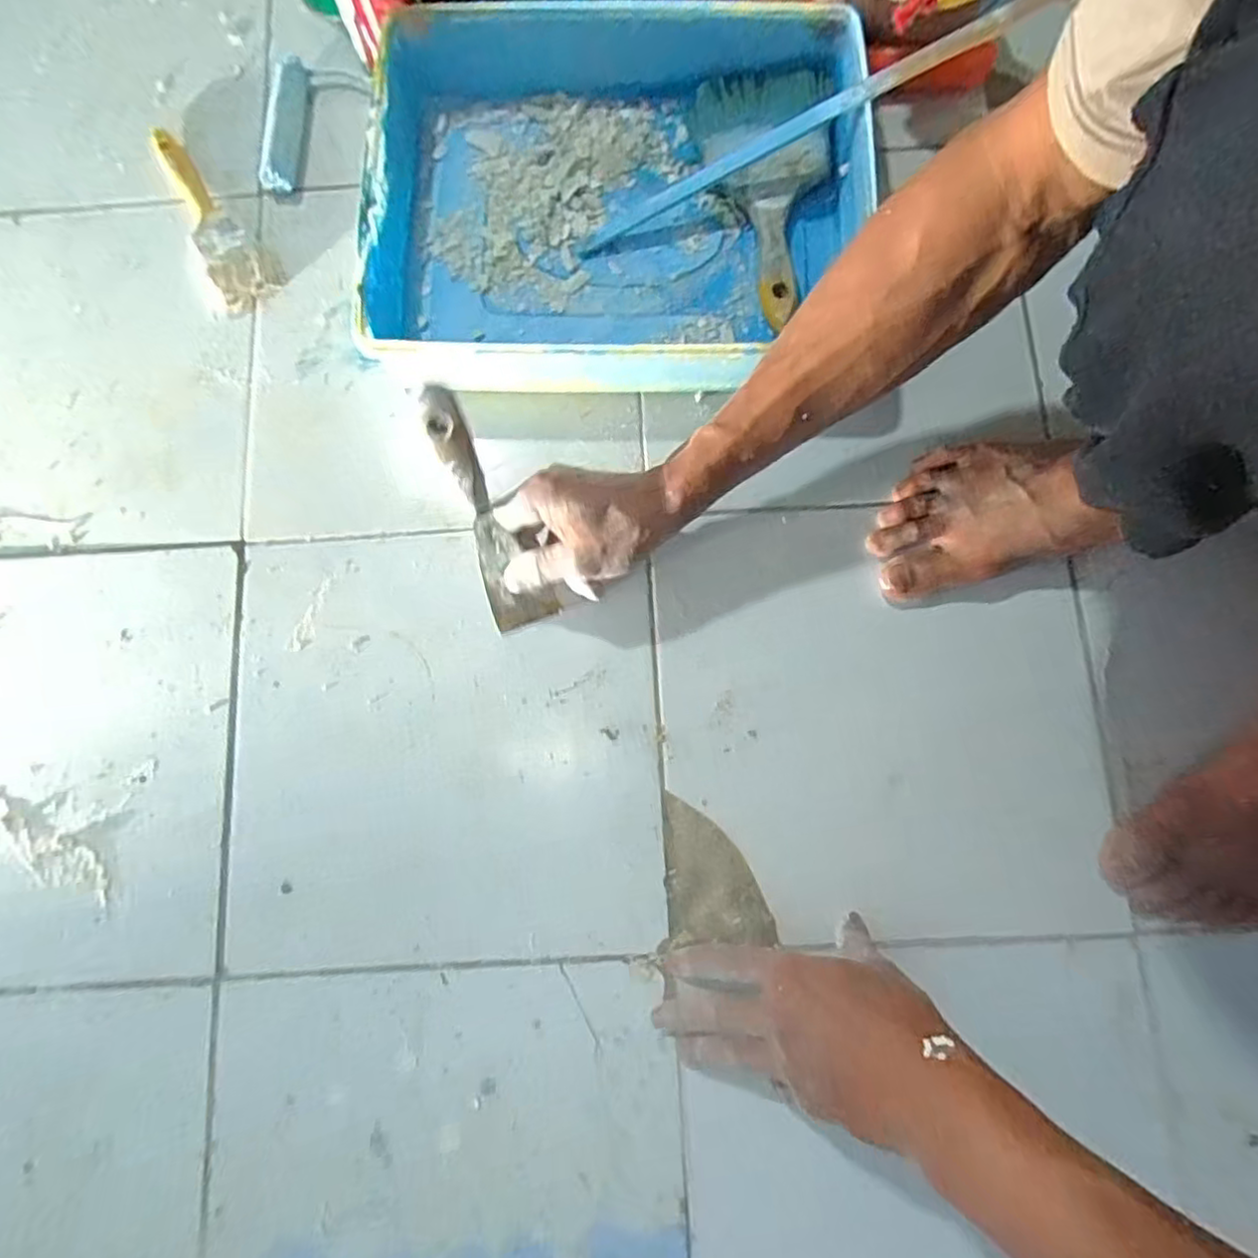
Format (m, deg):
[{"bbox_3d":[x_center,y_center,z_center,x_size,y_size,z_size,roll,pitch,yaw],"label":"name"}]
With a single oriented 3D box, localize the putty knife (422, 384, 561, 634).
[{"bbox_3d":[-0.091,-0.075,0.423,0.044,0.170,0.022,-18,39,-2],"label":"putty knife"}]

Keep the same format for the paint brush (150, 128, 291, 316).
[{"bbox_3d":[-0.339,-0.329,0.520,0.049,0.014,0.175,-35,81,-5],"label":"paint brush"}]

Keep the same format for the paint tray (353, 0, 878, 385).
[{"bbox_3d":[-0.008,-0.308,0.481,0.351,0.069,0.272,0,79,1],"label":"paint tray"}]

